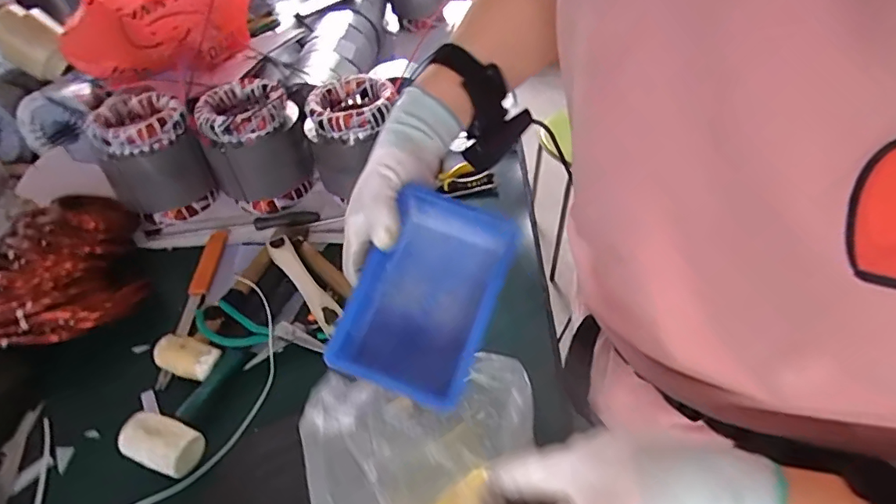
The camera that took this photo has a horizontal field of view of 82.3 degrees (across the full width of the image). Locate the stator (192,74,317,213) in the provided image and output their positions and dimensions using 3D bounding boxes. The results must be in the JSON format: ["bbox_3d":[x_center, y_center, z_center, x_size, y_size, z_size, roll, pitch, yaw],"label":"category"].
[{"bbox_3d":[-0.321,-0.179,0.865,0.146,0.169,0.160,-32,52,-26],"label":"stator"}]

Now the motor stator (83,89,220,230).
[{"bbox_3d":[-0.500,-0.164,0.871,0.151,0.166,0.147,-29,51,-24],"label":"motor stator"}]

